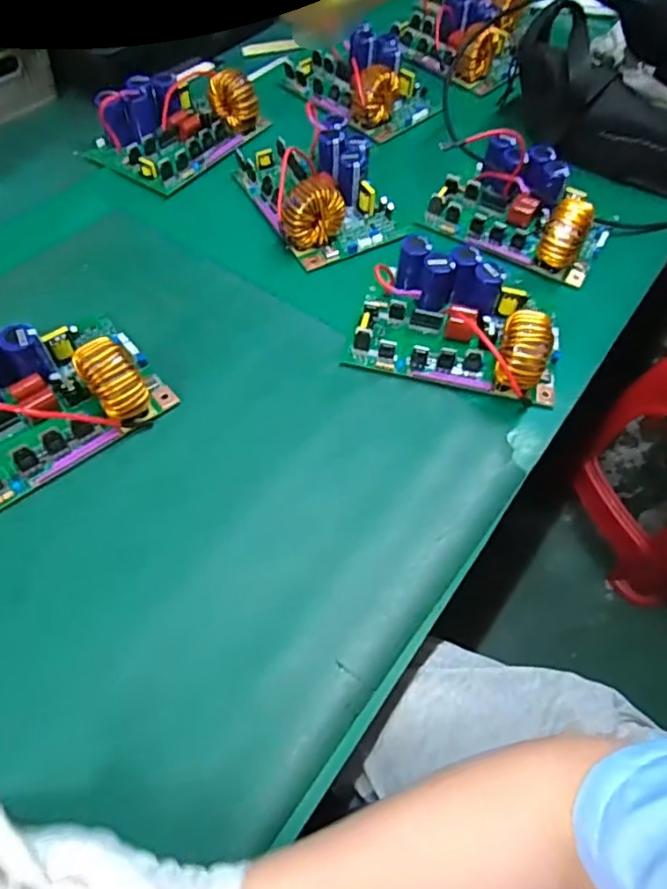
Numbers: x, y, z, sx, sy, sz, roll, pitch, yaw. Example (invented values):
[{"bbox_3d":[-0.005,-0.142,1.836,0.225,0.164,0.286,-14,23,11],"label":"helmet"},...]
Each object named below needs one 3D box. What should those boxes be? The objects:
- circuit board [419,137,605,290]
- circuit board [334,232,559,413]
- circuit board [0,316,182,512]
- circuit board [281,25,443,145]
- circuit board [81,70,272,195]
[{"bbox_3d":[0.212,-0.266,0.618,0.188,0.059,0.132,32,62,16],"label":"circuit board"},{"bbox_3d":[0.121,-0.118,0.522,0.188,0.065,0.130,18,59,8],"label":"circuit board"},{"bbox_3d":[-0.250,-0.041,0.461,0.196,0.063,0.134,-34,66,-21],"label":"circuit board"},{"bbox_3d":[0.038,-0.494,0.754,0.136,0.068,0.192,-35,66,-22],"label":"circuit board"},{"bbox_3d":[-0.187,-0.394,0.683,0.136,0.059,0.198,38,64,19],"label":"circuit board"}]

